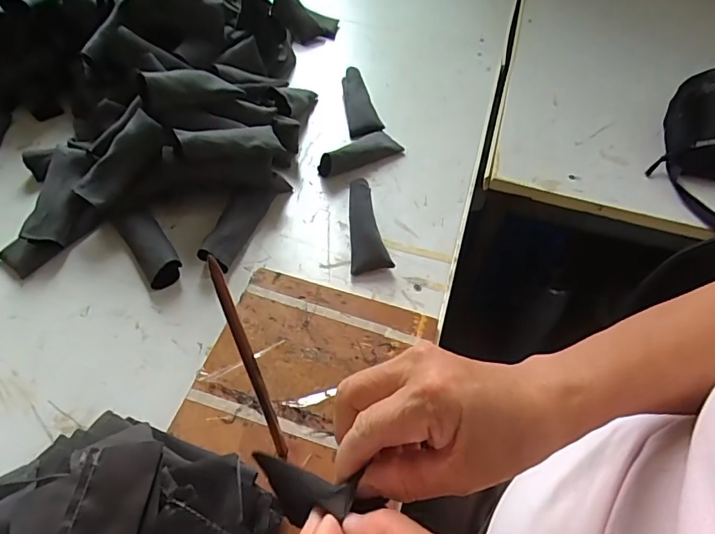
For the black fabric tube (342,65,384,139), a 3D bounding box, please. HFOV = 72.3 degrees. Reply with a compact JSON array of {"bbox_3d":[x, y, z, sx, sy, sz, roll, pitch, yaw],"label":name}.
[{"bbox_3d":[0.003,-0.206,0.610,0.036,0.033,0.097,-7,66,-10],"label":"black fabric tube"}]

